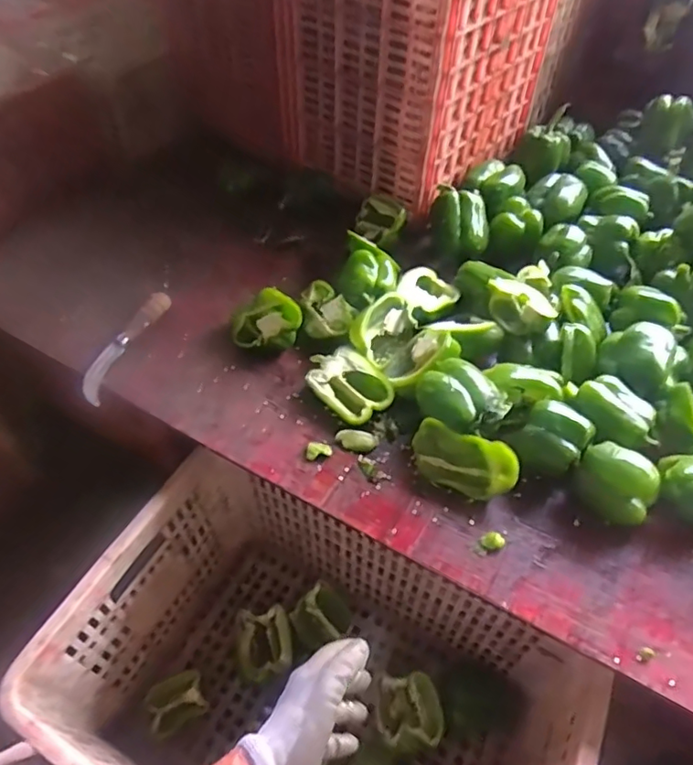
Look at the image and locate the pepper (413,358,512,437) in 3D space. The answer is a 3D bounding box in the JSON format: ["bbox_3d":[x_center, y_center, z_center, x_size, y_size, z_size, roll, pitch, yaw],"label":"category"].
[{"bbox_3d":[0.131,0.021,0.629,0.085,0.057,0.099,-31,56,-25],"label":"pepper"}]

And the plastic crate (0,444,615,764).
[{"bbox_3d":[-0.039,0.389,0.671,0.544,0.342,0.361,25,53,19],"label":"plastic crate"}]

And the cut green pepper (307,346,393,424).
[{"bbox_3d":[-0.001,0.002,0.691,0.077,0.035,0.115,-25,54,-21],"label":"cut green pepper"}]

